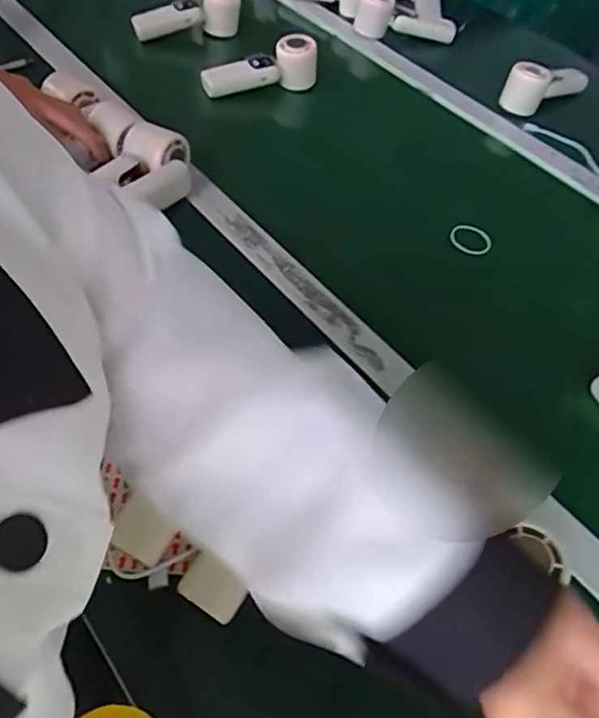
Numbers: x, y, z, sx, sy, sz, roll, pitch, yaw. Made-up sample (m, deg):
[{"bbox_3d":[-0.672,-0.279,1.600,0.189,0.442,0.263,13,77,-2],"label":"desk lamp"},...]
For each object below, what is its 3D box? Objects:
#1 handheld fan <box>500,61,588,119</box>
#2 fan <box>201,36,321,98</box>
[{"bbox_3d":[0.369,-0.422,0.862,0.149,0.066,0.054,-21,58,-20],"label":"handheld fan"},{"bbox_3d":[-0.054,-0.400,0.798,0.160,0.067,0.057,-12,54,2],"label":"fan"}]

